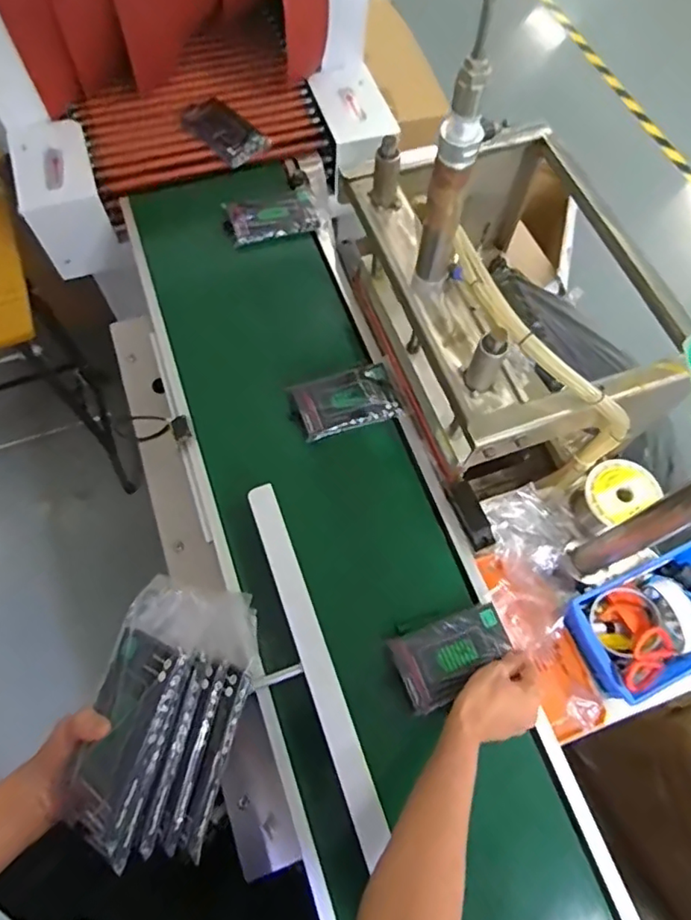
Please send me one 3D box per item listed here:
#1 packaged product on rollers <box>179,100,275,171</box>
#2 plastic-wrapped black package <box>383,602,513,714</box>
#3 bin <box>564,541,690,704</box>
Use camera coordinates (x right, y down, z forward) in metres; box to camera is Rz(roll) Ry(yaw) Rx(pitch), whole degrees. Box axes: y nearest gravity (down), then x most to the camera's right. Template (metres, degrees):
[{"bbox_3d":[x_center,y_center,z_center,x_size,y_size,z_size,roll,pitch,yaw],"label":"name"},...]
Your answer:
[{"bbox_3d":[-0.216,-0.585,0.985,0.085,0.022,0.170,-40,74,-16],"label":"packaged product on rollers"},{"bbox_3d":[0.124,0.221,0.624,0.132,0.014,0.080,-20,69,-10],"label":"plastic-wrapped black package"},{"bbox_3d":[0.399,0.204,0.702,0.207,0.076,0.132,-23,70,-11],"label":"bin"}]

